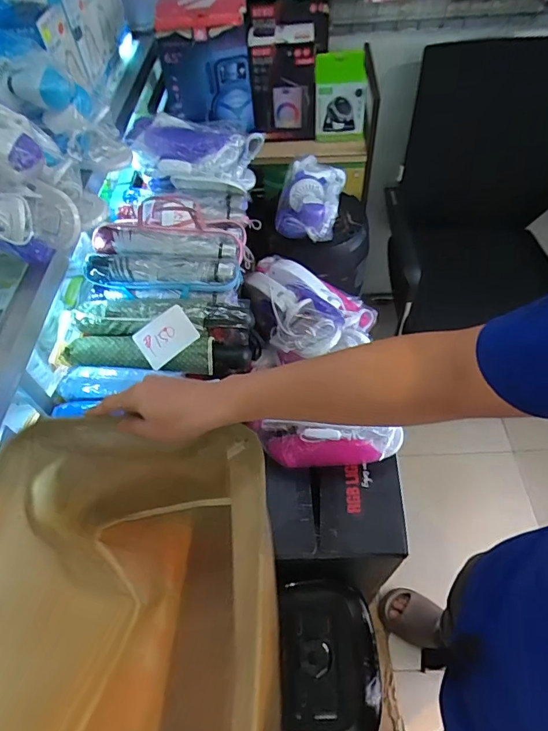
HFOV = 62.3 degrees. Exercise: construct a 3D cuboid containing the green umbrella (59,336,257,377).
[{"bbox_3d":[-0.180,-0.014,0.705,0.277,0.050,0.056,0,56,2],"label":"green umbrella"}]

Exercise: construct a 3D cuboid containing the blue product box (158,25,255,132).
[{"bbox_3d":[-0.146,-0.644,1.039,0.186,0.206,0.054,-2,52,1],"label":"blue product box"}]

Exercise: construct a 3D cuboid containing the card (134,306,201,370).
[{"bbox_3d":[-0.165,-0.045,0.690,0.087,0.006,0.069,-35,78,-5],"label":"card"}]

